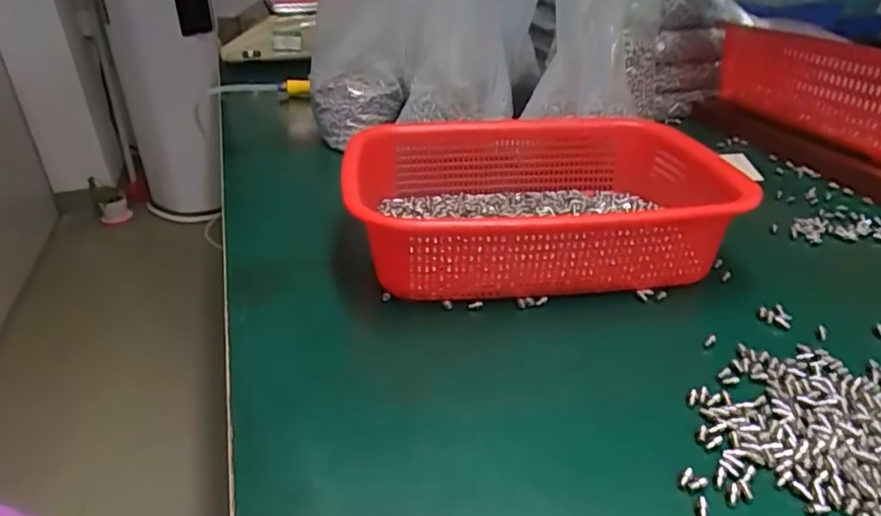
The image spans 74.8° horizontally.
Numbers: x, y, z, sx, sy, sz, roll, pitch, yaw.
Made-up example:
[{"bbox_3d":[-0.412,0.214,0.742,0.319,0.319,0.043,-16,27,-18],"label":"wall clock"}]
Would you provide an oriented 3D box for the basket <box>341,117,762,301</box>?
[{"bbox_3d":[0.073,-0.043,0.467,0.292,0.080,0.220,-3,28,-2],"label":"basket"}]

